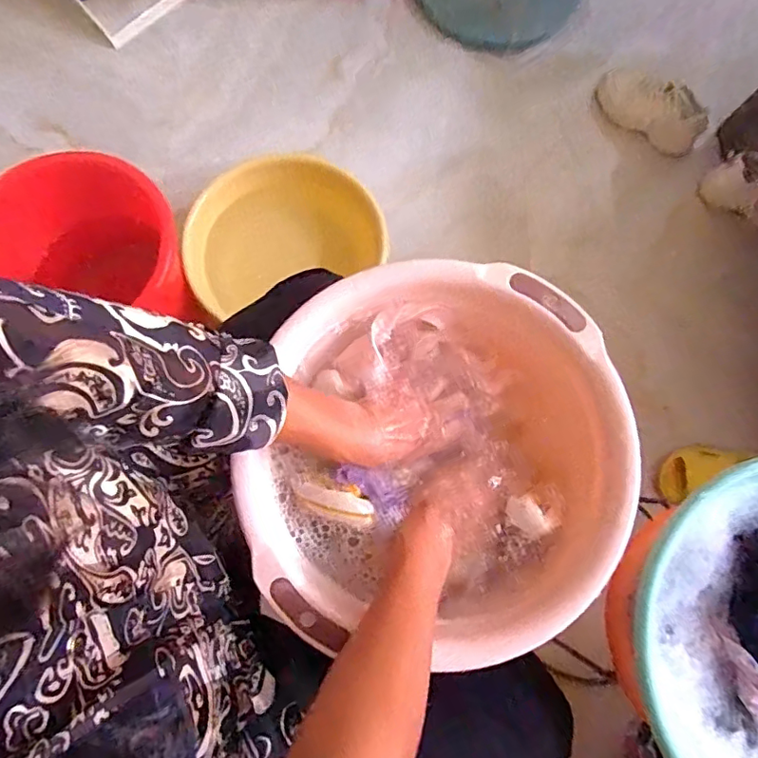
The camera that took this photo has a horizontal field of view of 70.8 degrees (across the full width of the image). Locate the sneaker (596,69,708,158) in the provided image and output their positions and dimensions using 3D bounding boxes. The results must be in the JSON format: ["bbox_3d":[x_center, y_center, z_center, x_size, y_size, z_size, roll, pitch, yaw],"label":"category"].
[{"bbox_3d":[0.631,-0.633,1.234,0.255,0.108,0.109,40,74,10],"label":"sneaker"}]

